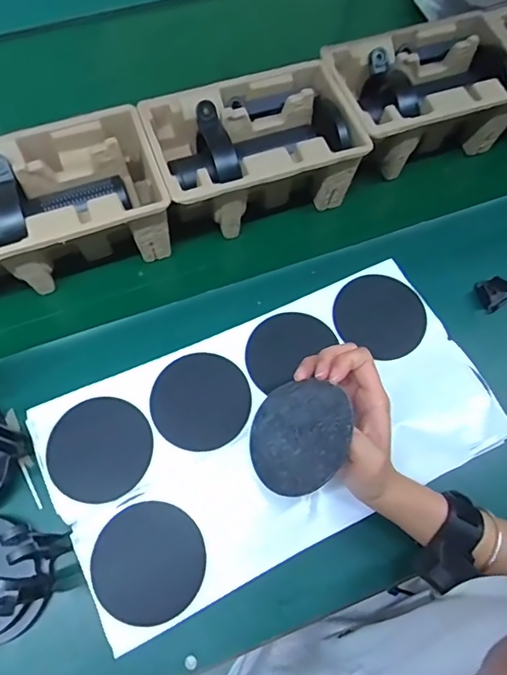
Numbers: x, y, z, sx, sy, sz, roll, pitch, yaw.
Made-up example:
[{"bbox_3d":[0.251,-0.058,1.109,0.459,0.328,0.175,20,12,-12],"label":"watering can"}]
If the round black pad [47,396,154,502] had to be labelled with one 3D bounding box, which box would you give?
[{"bbox_3d":[-0.140,0.101,0.454,0.091,0.005,0.090,2,68,-6],"label":"round black pad"}]

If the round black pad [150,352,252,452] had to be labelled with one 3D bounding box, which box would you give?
[{"bbox_3d":[-0.049,0.059,0.468,0.090,0.008,0.091,2,66,-4],"label":"round black pad"}]

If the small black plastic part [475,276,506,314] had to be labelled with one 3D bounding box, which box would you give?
[{"bbox_3d":[0.275,-0.053,0.569,0.040,0.011,0.036,-35,72,-16],"label":"small black plastic part"}]

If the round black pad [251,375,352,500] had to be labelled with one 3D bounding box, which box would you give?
[{"bbox_3d":[0.033,0.075,0.386,0.095,0.005,0.086,-1,63,47],"label":"round black pad"}]

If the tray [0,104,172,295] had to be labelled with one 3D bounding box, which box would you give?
[{"bbox_3d":[-0.214,-0.133,0.556,0.220,0.127,0.147,-21,68,-11],"label":"tray"}]

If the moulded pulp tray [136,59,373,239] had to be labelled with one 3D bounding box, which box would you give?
[{"bbox_3d":[-0.001,-0.215,0.585,0.223,0.098,0.148,-20,68,-11],"label":"moulded pulp tray"}]

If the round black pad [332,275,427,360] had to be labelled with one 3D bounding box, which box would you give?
[{"bbox_3d":[0.130,-0.022,0.510,0.090,0.009,0.084,0,75,-1],"label":"round black pad"}]

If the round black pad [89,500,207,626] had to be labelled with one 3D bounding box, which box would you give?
[{"bbox_3d":[-0.088,0.189,0.419,0.090,0.006,0.091,1,66,-2],"label":"round black pad"}]

